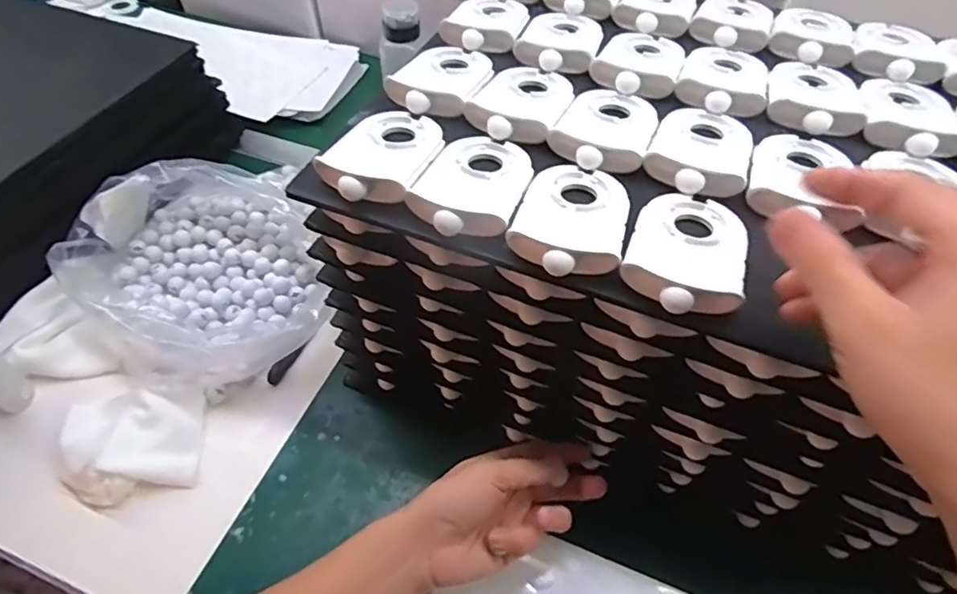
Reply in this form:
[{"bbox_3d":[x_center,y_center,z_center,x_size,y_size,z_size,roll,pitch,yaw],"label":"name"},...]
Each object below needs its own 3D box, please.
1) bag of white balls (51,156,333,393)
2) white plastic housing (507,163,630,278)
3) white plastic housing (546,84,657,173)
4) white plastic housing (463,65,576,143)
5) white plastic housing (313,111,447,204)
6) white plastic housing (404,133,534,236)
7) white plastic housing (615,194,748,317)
[{"bbox_3d":[-0.246,-0.031,0.520,0.204,0.081,0.248,-32,59,-23],"label":"bag of white balls"},{"bbox_3d":[0.051,-0.047,0.313,0.058,0.014,0.085,12,53,9],"label":"white plastic housing"},{"bbox_3d":[0.082,-0.112,0.365,0.056,0.014,0.090,18,54,13],"label":"white plastic housing"},{"bbox_3d":[0.032,-0.132,0.381,0.060,0.014,0.088,20,54,14],"label":"white plastic housing"},{"bbox_3d":[-0.055,-0.090,0.345,0.060,0.014,0.084,14,53,10],"label":"white plastic housing"},{"bbox_3d":[-0.002,-0.069,0.330,0.058,0.016,0.085,17,54,12],"label":"white plastic housing"},{"bbox_3d":[0.110,-0.027,0.299,0.057,0.014,0.086,19,54,14],"label":"white plastic housing"}]

